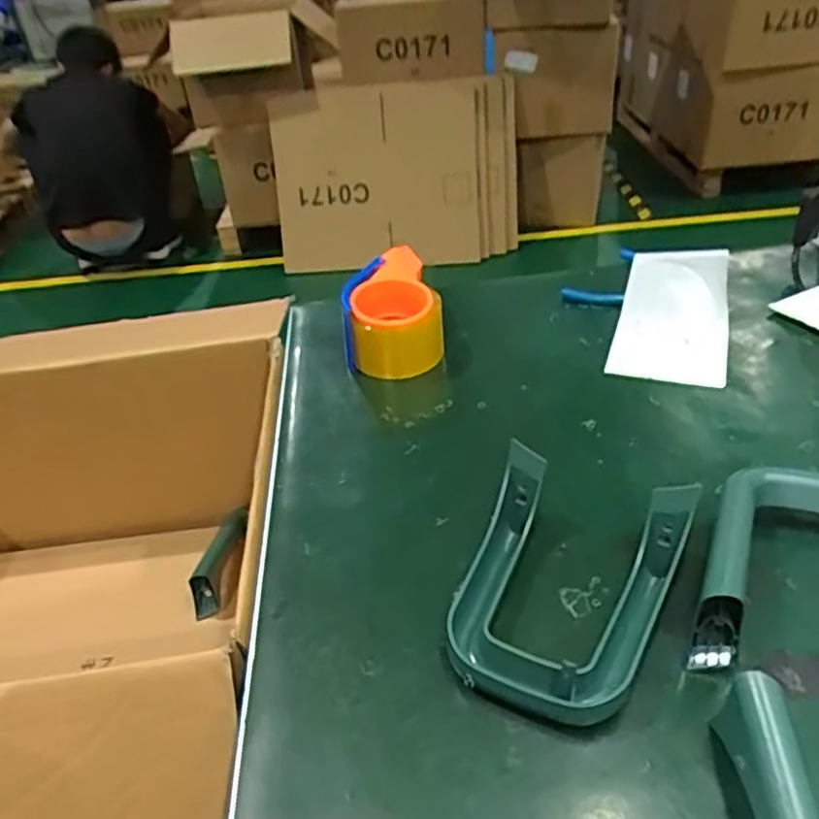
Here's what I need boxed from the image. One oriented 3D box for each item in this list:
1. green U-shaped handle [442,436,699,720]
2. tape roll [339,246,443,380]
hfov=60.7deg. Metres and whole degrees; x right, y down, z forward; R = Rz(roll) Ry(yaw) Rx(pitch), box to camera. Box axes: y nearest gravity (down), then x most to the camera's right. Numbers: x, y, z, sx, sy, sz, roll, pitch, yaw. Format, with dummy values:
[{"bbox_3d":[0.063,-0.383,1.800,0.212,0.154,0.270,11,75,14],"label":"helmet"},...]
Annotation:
[{"bbox_3d":[0.093,0.107,0.433,0.124,0.054,0.156,14,42,25],"label":"green U-shaped handle"},{"bbox_3d":[-0.020,-0.094,0.697,0.095,0.078,0.105,-10,37,-4],"label":"tape roll"}]

